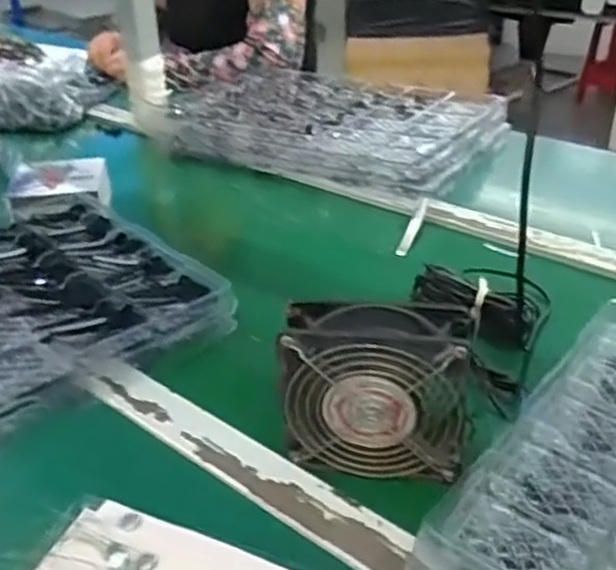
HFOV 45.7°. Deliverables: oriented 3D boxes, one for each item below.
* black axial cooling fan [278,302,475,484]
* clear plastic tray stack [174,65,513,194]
[{"bbox_3d":[0.046,0.070,0.484,0.120,0.110,0.049,5,31,12],"label":"black axial cooling fan"},{"bbox_3d":[0.033,-0.241,1.079,0.475,0.051,0.335,15,34,27],"label":"clear plastic tray stack"}]

